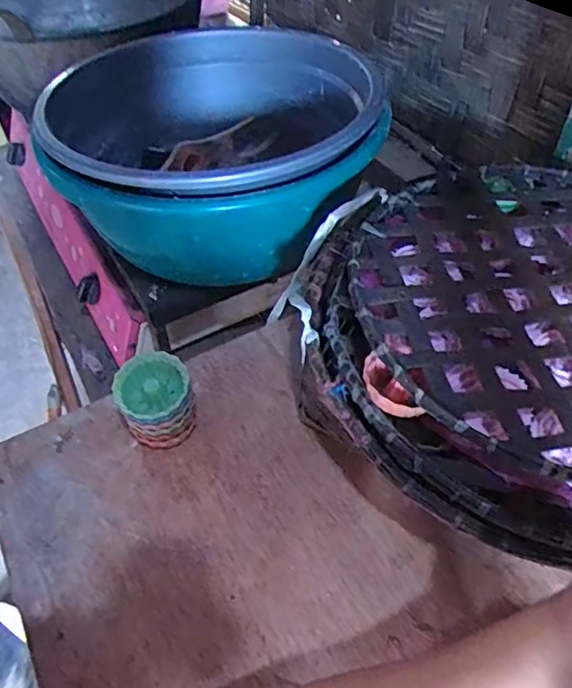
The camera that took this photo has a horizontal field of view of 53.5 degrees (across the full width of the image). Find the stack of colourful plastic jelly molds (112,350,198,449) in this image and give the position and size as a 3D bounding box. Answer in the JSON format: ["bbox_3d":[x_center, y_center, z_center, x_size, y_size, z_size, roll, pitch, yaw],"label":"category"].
[{"bbox_3d":[-0.112,0.055,0.502,0.064,0.080,0.063,-17,51,-12],"label":"stack of colourful plastic jelly molds"}]

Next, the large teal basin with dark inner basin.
[{"bbox_3d":[-0.089,-0.254,0.762,0.416,0.174,0.435,-1,49,1],"label":"large teal basin with dark inner basin"}]

